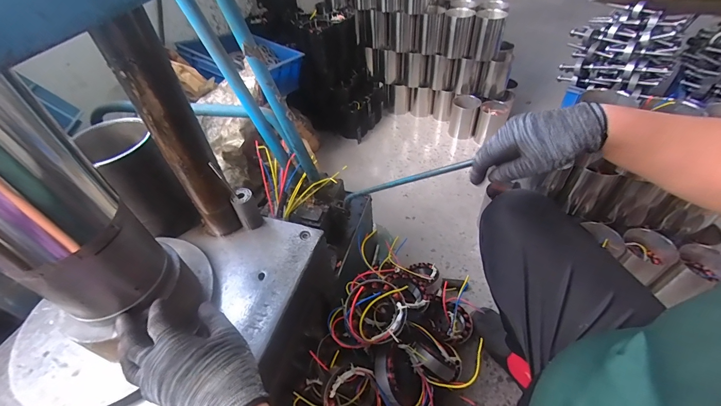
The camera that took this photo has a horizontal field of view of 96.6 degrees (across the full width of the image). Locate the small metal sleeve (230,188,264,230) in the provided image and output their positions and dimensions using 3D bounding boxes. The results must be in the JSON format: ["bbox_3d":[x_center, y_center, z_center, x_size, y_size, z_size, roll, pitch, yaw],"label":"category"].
[{"bbox_3d":[-0.203,0.012,0.579,0.036,0.077,0.031,-23,48,-16],"label":"small metal sleeve"}]

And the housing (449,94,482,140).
[{"bbox_3d":[0.469,-0.384,1.459,0.115,0.157,0.117,8,47,12],"label":"housing"}]

